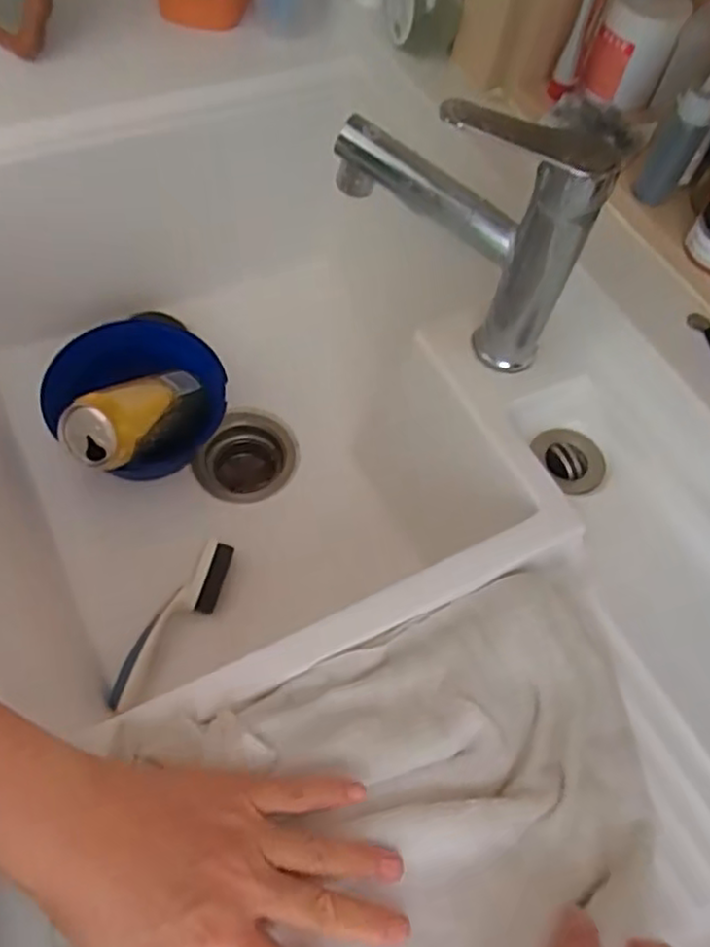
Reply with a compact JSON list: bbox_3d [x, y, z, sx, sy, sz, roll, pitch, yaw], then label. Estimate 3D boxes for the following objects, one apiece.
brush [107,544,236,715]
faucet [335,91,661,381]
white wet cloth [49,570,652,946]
[{"bbox_3d":[-0.163,0.136,0.626,0.032,0.031,0.166,32,63,12],"label":"brush"},{"bbox_3d":[0.068,-0.177,0.488,0.181,0.194,0.047,33,64,13],"label":"faucet"},{"bbox_3d":[0.024,0.201,0.372,0.322,0.023,0.221,-19,64,-16],"label":"white wet cloth"}]

